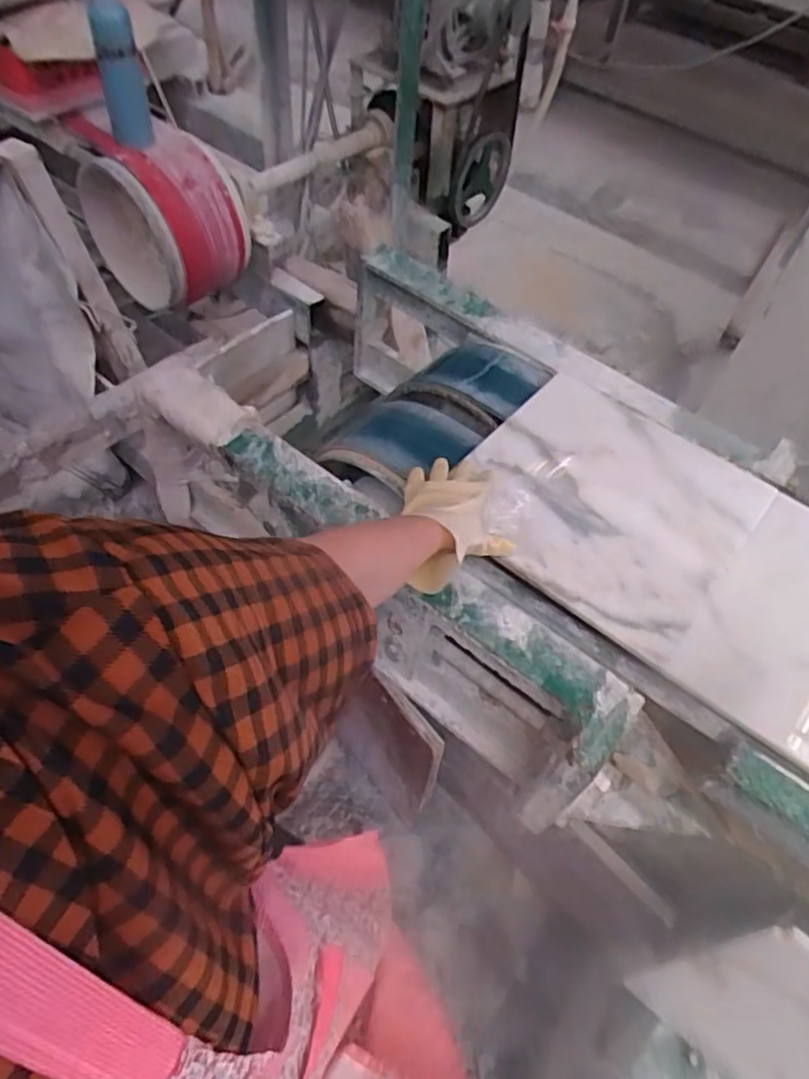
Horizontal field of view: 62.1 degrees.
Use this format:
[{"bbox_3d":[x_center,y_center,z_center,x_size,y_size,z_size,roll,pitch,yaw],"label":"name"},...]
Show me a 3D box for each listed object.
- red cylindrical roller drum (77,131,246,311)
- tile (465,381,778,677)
[{"bbox_3d":[-0.448,-0.612,1.281,0.313,0.290,0.195,37,59,21],"label":"red cylindrical roller drum"},{"bbox_3d":[0.228,-0.044,0.770,0.304,0.013,0.300,35,60,18],"label":"tile"}]

